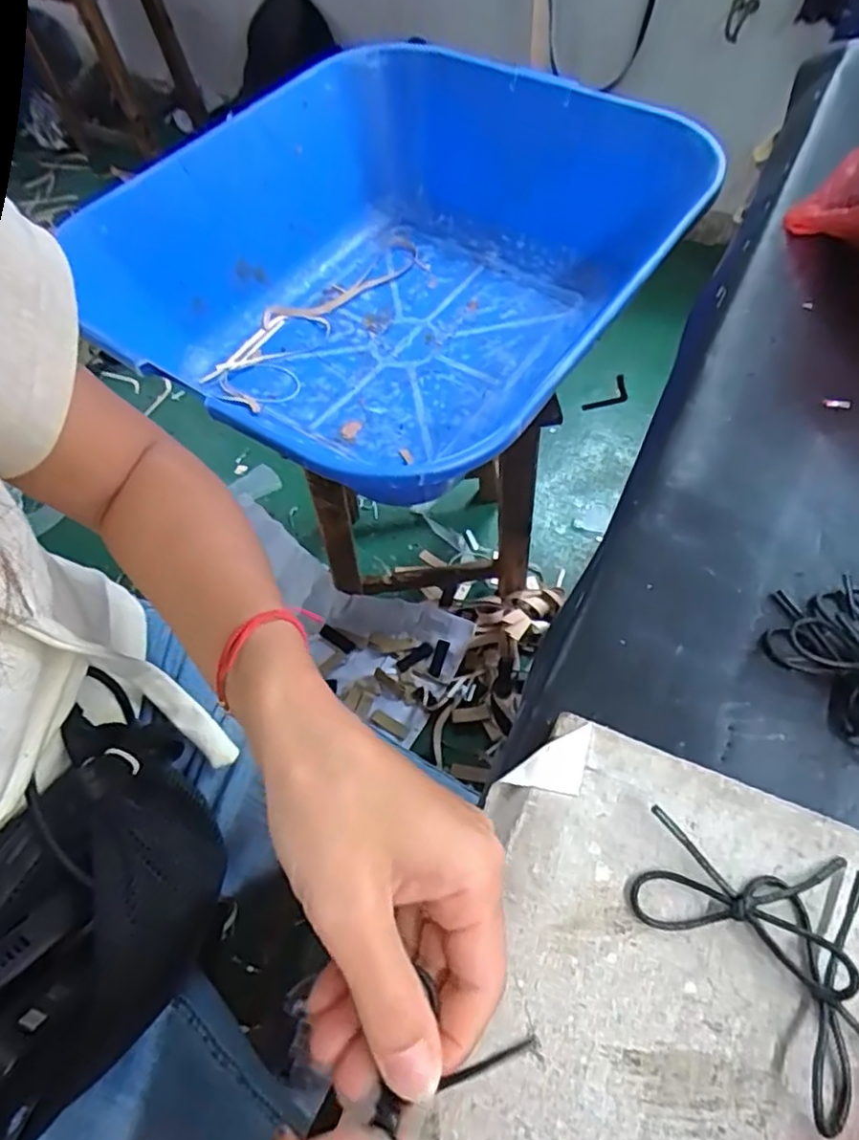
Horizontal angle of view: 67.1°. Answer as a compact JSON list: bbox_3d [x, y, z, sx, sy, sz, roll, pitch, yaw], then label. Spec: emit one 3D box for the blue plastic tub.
[{"bbox_3d":[-0.010,-0.338,0.728,0.529,0.192,0.618,34,68,20],"label":"blue plastic tub"}]

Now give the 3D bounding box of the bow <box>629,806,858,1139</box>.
[{"bbox_3d":[0.117,0.134,0.226,0.081,0.021,0.092,-1,61,3],"label":"bow"}]

